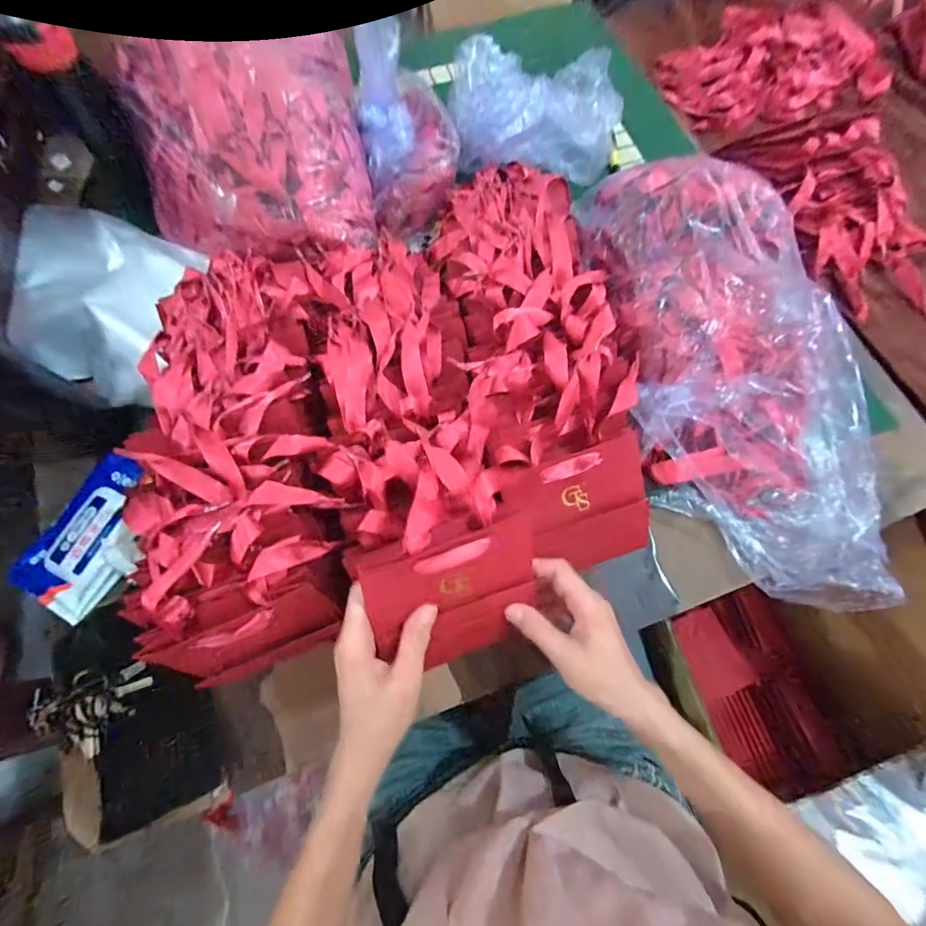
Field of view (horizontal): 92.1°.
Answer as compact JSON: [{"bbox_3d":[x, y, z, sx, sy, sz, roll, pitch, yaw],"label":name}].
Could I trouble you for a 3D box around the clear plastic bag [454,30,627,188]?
[{"bbox_3d":[0.103,-0.487,0.612,0.228,0.086,0.172,3,70,1],"label":"clear plastic bag"}]

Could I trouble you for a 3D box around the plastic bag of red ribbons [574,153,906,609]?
[{"bbox_3d":[0.268,-0.098,0.468,0.211,0.135,0.483,-7,70,-2],"label":"plastic bag of red ribbons"}]

